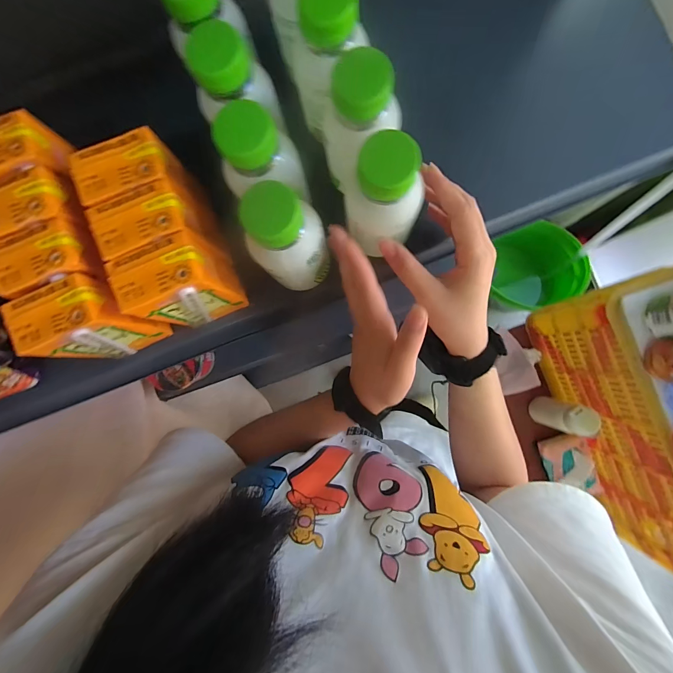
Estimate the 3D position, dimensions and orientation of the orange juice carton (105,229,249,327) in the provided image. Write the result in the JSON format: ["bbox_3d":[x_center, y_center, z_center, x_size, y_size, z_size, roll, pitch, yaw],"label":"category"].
[{"bbox_3d":[-0.126,-0.043,0.294,0.067,0.095,0.048,-27,87,2],"label":"orange juice carton"}]

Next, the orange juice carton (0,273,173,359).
[{"bbox_3d":[-0.204,-0.013,0.298,0.069,0.098,0.047,-24,87,2],"label":"orange juice carton"}]

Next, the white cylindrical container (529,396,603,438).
[{"bbox_3d":[0.521,0.183,0.799,0.068,0.190,0.065,0,88,3],"label":"white cylindrical container"}]

